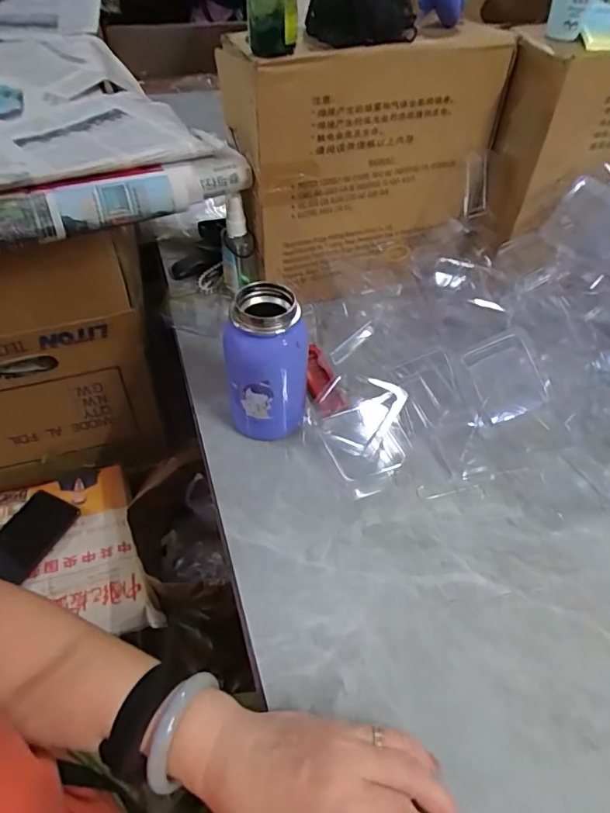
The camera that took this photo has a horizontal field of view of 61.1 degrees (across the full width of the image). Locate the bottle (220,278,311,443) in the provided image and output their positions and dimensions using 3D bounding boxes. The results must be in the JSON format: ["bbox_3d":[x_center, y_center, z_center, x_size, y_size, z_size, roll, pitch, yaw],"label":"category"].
[{"bbox_3d":[-0.035,-0.034,0.469,0.074,0.138,0.063,6,48,1],"label":"bottle"}]

